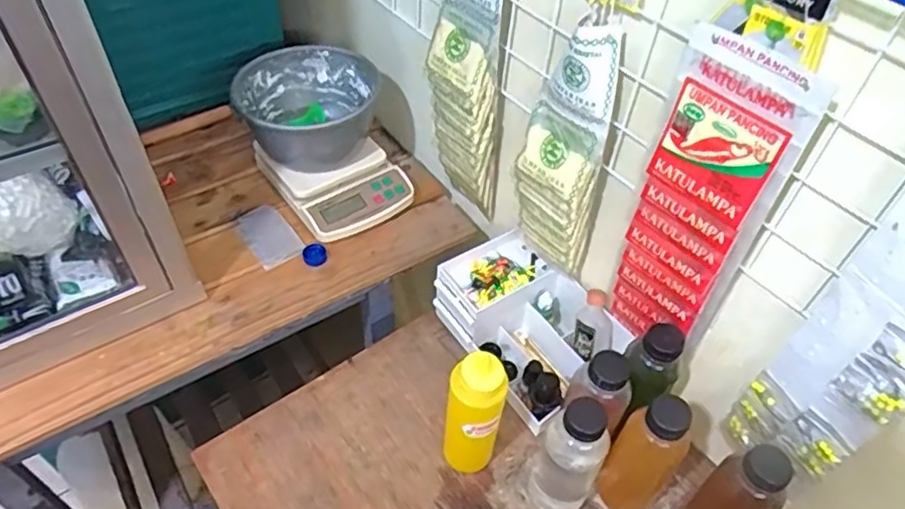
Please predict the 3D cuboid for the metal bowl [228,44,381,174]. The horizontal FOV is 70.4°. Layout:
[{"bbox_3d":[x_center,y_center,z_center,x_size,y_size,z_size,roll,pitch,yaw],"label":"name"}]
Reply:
[{"bbox_3d":[-0.205,-0.209,0.919,0.186,0.098,0.186,2,48,-2],"label":"metal bowl"}]

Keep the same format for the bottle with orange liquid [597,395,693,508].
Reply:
[{"bbox_3d":[0.200,0.211,0.667,0.066,0.195,0.051,33,54,23],"label":"bottle with orange liquid"}]

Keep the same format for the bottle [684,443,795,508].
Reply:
[{"bbox_3d":[0.276,0.259,0.647,0.051,0.197,0.062,-25,55,-24],"label":"bottle"}]

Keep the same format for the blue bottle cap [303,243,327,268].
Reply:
[{"bbox_3d":[-0.184,0.000,0.857,0.031,0.008,0.033,2,48,-2],"label":"blue bottle cap"}]

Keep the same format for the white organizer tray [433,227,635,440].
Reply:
[{"bbox_3d":[0.097,0.088,0.847,0.150,0.098,0.219,-27,56,-25],"label":"white organizer tray"}]

